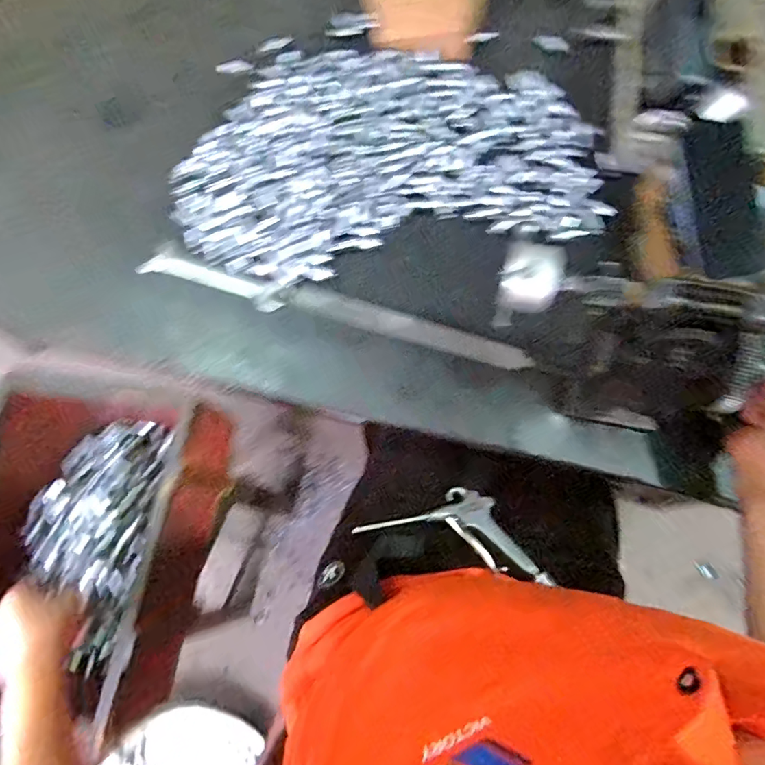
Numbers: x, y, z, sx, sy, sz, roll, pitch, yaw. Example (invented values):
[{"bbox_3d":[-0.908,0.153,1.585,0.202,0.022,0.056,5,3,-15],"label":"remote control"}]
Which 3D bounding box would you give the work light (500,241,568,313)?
[{"bbox_3d":[0.103,-0.074,0.330,0.040,0.016,0.047,18,72,8],"label":"work light"}]

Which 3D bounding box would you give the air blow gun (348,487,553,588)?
[{"bbox_3d":[0.088,0.163,0.555,0.215,0.030,0.082,15,72,7],"label":"air blow gun"}]

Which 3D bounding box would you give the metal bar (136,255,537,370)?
[{"bbox_3d":[-0.056,-0.078,0.515,0.426,0.010,0.033,14,72,7],"label":"metal bar"}]

